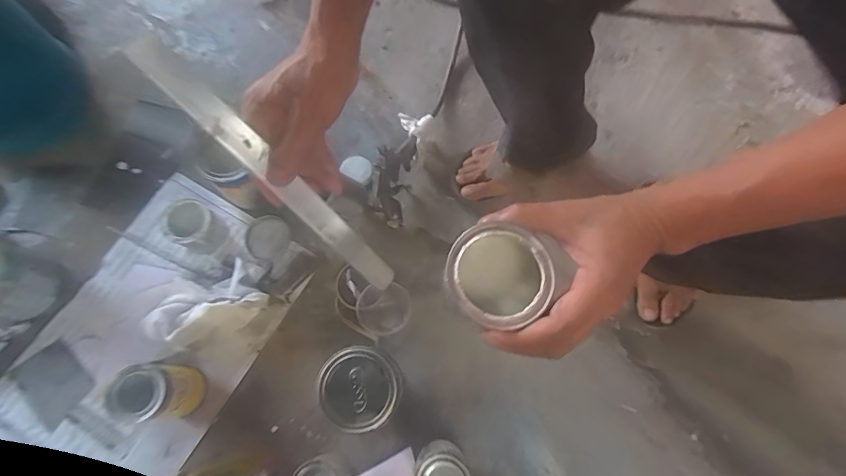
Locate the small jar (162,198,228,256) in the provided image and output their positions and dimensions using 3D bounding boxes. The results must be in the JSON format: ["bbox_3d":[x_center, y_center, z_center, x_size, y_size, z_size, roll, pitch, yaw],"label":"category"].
[{"bbox_3d":[-0.377,-0.017,0.722,0.074,0.075,0.071,1,69,-2],"label":"small jar"}]

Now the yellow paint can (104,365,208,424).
[{"bbox_3d":[-0.362,0.210,0.596,0.072,0.100,0.077,4,68,-1],"label":"yellow paint can"}]

